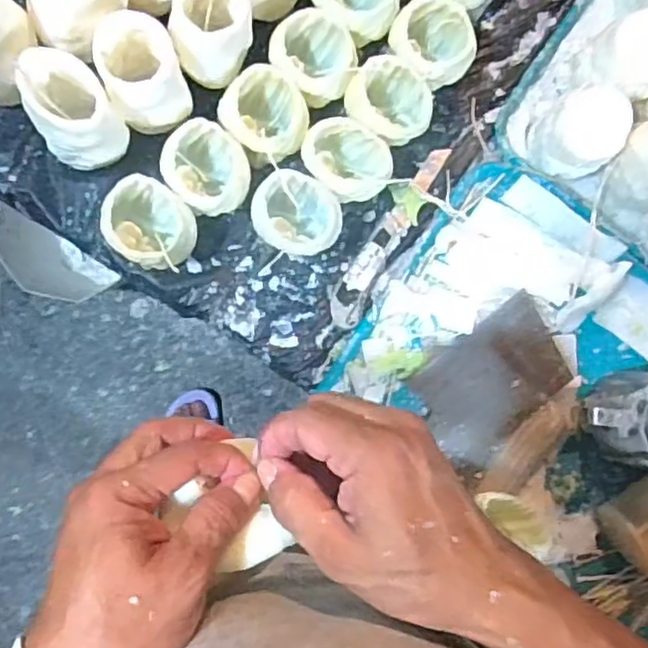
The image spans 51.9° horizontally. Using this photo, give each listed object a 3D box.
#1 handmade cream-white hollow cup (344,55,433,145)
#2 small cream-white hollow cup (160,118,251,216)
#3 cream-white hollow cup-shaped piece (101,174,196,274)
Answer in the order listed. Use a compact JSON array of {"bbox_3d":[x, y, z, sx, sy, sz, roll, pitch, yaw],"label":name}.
[{"bbox_3d":[0.058,-0.201,0.623,0.079,0.060,0.069,43,84,-4],"label":"handmade cream-white hollow cup"},{"bbox_3d":[-0.103,-0.135,0.591,0.079,0.050,0.070,45,84,-3],"label":"small cream-white hollow cup"},{"bbox_3d":[-0.149,-0.083,0.576,0.084,0.058,0.069,42,84,-4],"label":"cream-white hollow cup-shaped piece"}]

